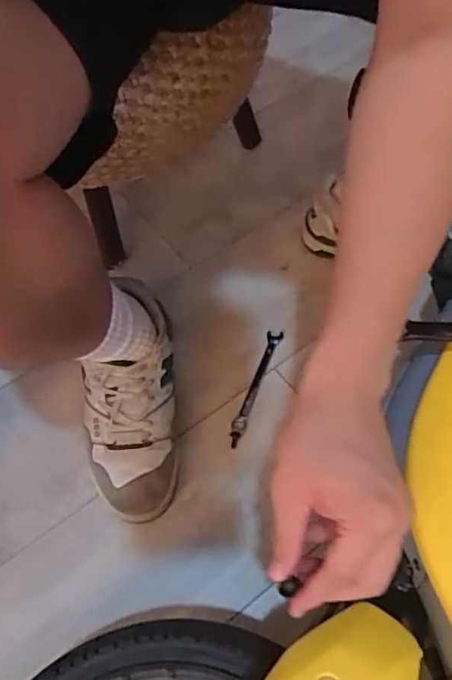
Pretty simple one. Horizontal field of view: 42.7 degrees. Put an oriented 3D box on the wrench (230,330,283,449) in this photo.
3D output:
[{"bbox_3d":[0.037,0.060,0.740,0.020,0.008,0.166,16,62,14],"label":"wrench"}]

